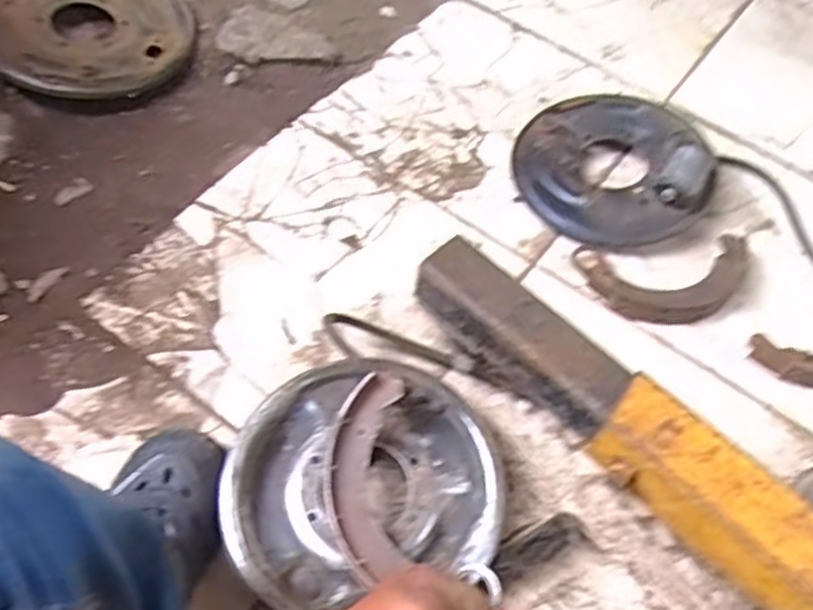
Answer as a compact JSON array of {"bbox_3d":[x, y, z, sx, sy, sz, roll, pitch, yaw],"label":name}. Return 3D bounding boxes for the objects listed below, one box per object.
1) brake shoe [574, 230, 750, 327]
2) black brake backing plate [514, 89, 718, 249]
[{"bbox_3d":[0.330,-0.034,0.938,0.216,0.029,0.113,-4,59,-6],"label":"brake shoe"},{"bbox_3d":[0.280,-0.206,1.030,0.237,0.083,0.270,-7,59,-8],"label":"black brake backing plate"}]

